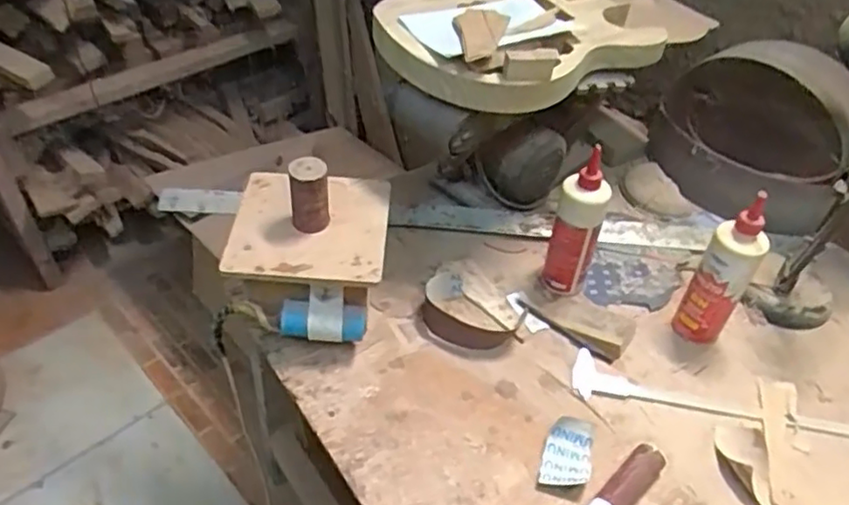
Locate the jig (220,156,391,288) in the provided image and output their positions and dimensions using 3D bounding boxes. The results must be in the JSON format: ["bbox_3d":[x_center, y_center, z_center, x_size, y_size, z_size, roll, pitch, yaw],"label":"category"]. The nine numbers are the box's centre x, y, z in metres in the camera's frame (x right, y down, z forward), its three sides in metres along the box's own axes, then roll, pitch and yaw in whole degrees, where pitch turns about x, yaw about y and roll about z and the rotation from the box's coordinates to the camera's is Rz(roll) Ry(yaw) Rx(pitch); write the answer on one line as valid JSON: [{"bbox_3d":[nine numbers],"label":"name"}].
[{"bbox_3d":[-0.151,-0.065,0.867,0.201,0.100,0.193,2,45,-2],"label":"jig"}]

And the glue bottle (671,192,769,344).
[{"bbox_3d":[0.401,0.033,0.895,0.054,0.224,0.064,-16,48,-19],"label":"glue bottle"}]

